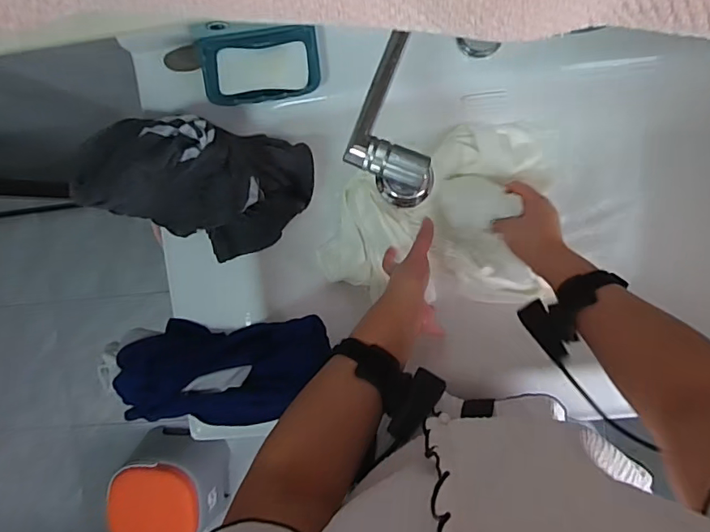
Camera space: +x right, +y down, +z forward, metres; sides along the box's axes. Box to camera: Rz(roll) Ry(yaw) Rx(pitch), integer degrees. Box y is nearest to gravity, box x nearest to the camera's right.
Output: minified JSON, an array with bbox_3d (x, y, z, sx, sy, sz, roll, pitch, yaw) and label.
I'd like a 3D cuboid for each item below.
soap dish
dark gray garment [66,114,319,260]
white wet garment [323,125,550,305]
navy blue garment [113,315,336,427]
[{"bbox_3d":[-0.103,-0.223,0.558,0.127,0.035,0.078,-5,96,7],"label":"soap dish"},{"bbox_3d":[-0.177,-0.088,0.574,0.216,0.151,0.142,10,98,5],"label":"dark gray garment"},{"bbox_3d":[0.107,-0.076,0.662,0.287,0.098,0.231,7,97,6],"label":"white wet garment"},{"bbox_3d":[-0.150,0.129,0.579,0.242,0.082,0.128,-7,96,-6],"label":"navy blue garment"}]

